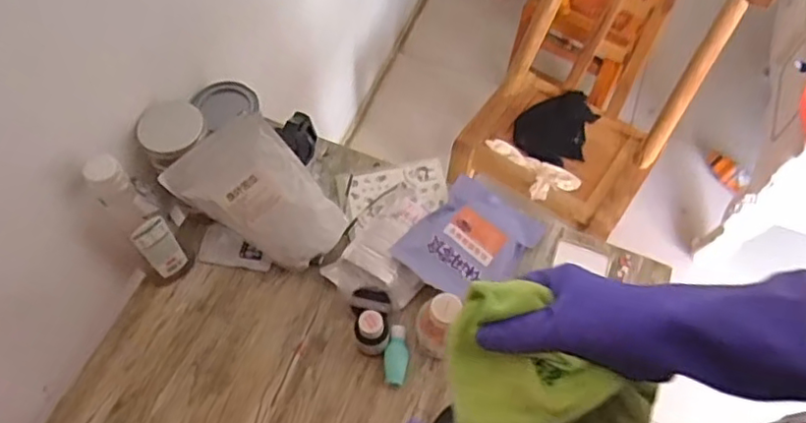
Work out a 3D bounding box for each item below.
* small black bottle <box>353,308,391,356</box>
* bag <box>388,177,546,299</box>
[{"bbox_3d":[-0.040,0.153,0.811,0.045,0.069,0.046,0,60,-1],"label":"small black bottle"},{"bbox_3d":[0.103,0.036,0.907,0.149,0.026,0.222,37,48,11],"label":"bag"}]

